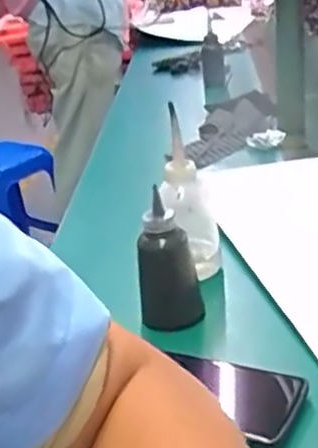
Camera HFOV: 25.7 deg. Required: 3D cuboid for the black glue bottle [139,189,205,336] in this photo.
[{"bbox_3d":[0.007,0.045,0.652,0.054,0.129,0.040,-11,24,-10],"label":"black glue bottle"}]

